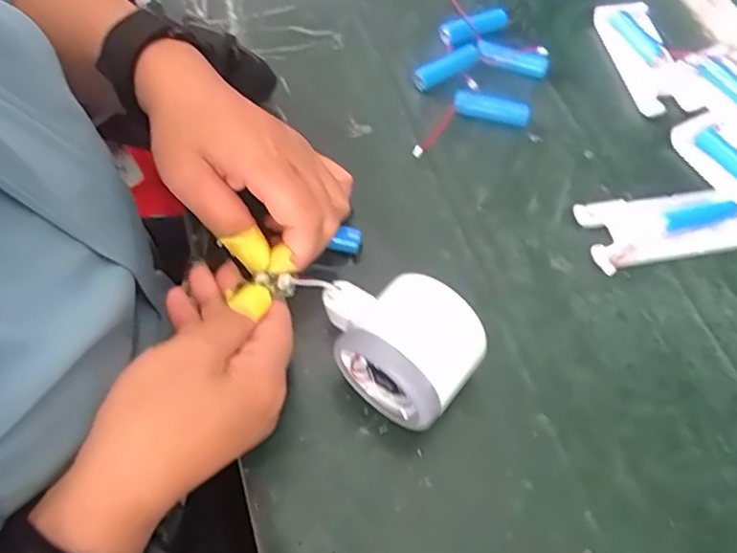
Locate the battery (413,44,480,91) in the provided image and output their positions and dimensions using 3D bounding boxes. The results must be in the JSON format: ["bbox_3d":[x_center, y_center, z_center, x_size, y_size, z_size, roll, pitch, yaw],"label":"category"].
[{"bbox_3d":[0.056,-0.148,0.427,0.052,0.012,0.015,-32,67,-17],"label":"battery"}]

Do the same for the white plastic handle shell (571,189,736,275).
[{"bbox_3d":[0.182,-0.033,0.370,0.106,0.015,0.048,-14,62,-9],"label":"white plastic handle shell"}]

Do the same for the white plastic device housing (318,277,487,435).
[{"bbox_3d":[0.013,0.031,0.302,0.081,0.059,0.054,36,66,17],"label":"white plastic device housing"}]

